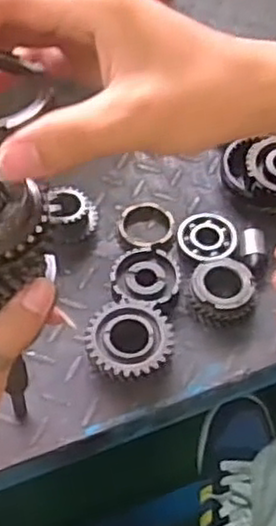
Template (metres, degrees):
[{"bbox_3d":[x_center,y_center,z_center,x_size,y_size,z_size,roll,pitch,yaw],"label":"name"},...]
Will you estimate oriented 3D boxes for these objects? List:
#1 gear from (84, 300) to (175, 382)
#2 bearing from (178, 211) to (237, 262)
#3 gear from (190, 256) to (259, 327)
[{"bbox_3d":[-0.007,0.063,0.545,0.066,0.030,0.062,1,56,-2],"label":"gear"},{"bbox_3d":[0.062,-0.026,0.612,0.051,0.015,0.056,1,56,-2],"label":"bearing"},{"bbox_3d":[0.070,0.024,0.574,0.053,0.028,0.053,-34,64,-22],"label":"gear"}]

